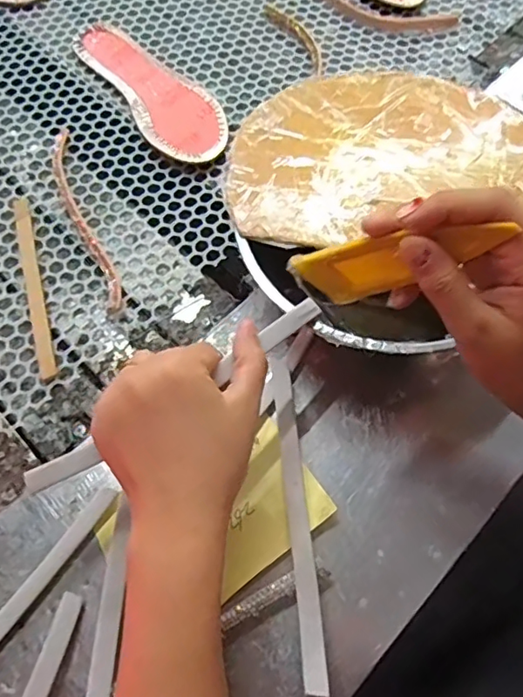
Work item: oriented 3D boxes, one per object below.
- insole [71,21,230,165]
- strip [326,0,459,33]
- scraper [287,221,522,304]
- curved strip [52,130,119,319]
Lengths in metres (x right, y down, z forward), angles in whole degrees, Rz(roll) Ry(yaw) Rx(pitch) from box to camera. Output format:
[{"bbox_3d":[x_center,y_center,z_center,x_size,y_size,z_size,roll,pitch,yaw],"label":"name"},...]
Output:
[{"bbox_3d":[-0.108,-0.267,0.567,0.081,0.012,0.224,-32,69,-14],"label":"insole"},{"bbox_3d":[0.116,-0.394,0.634,0.206,0.005,0.061,25,67,11],"label":"strip"},{"bbox_3d":[0.067,-0.045,0.291,0.006,0.125,0.033,-51,119,-34],"label":"scraper"},{"bbox_3d":[-0.164,-0.123,0.503,0.025,0.013,0.215,-21,66,-10],"label":"curved strip"}]

